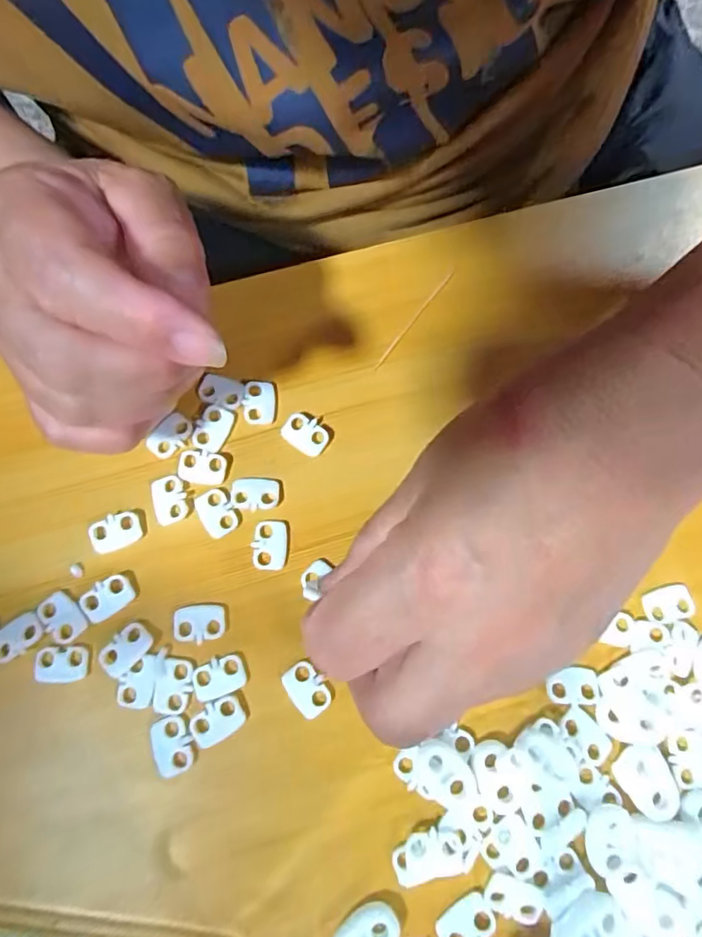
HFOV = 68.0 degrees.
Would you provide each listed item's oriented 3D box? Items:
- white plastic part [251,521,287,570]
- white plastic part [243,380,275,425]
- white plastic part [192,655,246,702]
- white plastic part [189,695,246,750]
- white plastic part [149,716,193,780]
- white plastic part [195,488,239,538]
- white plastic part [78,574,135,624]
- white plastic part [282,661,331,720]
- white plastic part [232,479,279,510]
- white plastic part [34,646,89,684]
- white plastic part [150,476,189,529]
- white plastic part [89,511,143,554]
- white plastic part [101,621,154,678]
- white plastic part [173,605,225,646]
[{"bbox_3d":[-0.031,0.029,0.197,0.013,0.004,0.018,1,76,0],"label":"white plastic part"},{"bbox_3d":[-0.037,-0.027,0.211,0.012,0.004,0.018,-1,76,-1],"label":"white plastic part"},{"bbox_3d":[-0.047,0.074,0.184,0.018,0.004,0.012,-20,77,-5],"label":"white plastic part"},{"bbox_3d":[-0.047,0.088,0.181,0.018,0.004,0.013,-28,78,-7],"label":"white plastic part"},{"bbox_3d":[-0.062,0.096,0.179,0.013,0.004,0.018,-23,78,-6],"label":"white plastic part"},{"bbox_3d":[-0.052,0.017,0.199,0.012,0.004,0.019,-28,78,-7],"label":"white plastic part"},{"bbox_3d":[-0.090,0.047,0.190,0.019,0.004,0.012,-36,79,-9],"label":"white plastic part"},{"bbox_3d":[-0.016,0.079,0.185,0.012,0.004,0.018,-39,80,-9],"label":"white plastic part"},{"bbox_3d":[-0.037,0.010,0.201,0.018,0.004,0.011,2,76,0],"label":"white plastic part"},{"bbox_3d":[-0.104,0.070,0.186,0.018,0.004,0.012,-1,76,-1],"label":"white plastic part"},{"bbox_3d":[-0.070,0.012,0.200,0.013,0.004,0.018,-12,77,-3],"label":"white plastic part"},{"bbox_3d":[-0.090,0.024,0.197,0.018,0.004,0.012,-22,78,-6],"label":"white plastic part"},{"bbox_3d":[-0.081,0.065,0.186,0.012,0.004,0.018,44,80,9],"label":"white plastic part"},{"bbox_3d":[-0.056,0.057,0.189,0.019,0.004,0.013,-8,77,-2],"label":"white plastic part"}]

